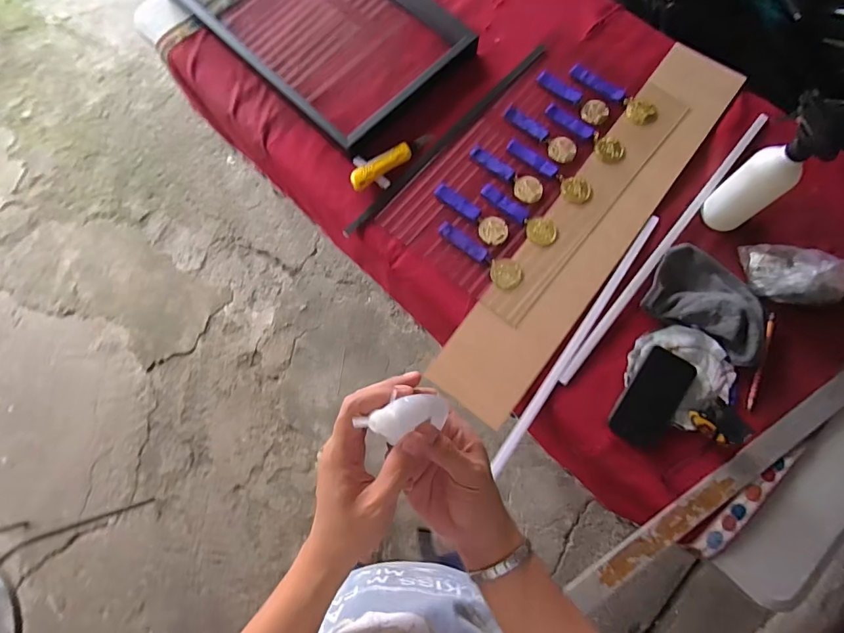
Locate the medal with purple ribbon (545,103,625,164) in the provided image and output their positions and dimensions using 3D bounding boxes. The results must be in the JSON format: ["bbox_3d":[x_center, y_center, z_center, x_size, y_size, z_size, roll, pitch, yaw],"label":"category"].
[{"bbox_3d":[0.293,-0.334,0.807,0.162,0.007,0.047,41,78,11],"label":"medal with purple ribbon"}]

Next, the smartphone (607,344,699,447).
[{"bbox_3d":[0.351,0.122,0.683,0.072,0.007,0.151,34,83,15],"label":"smartphone"}]

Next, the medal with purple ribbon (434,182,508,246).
[{"bbox_3d":[0.086,-0.185,0.781,0.051,0.017,0.156,-39,77,-10],"label":"medal with purple ribbon"}]

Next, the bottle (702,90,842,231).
[{"bbox_3d":[0.502,-0.208,0.656,0.067,0.221,0.063,30,78,8],"label":"bottle"}]

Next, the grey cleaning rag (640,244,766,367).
[{"bbox_3d":[0.458,-0.028,0.708,0.179,0.040,0.139,36,78,10],"label":"grey cleaning rag"}]

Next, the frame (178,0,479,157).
[{"bbox_3d":[-0.207,-0.617,0.887,0.599,0.054,0.371,43,79,12],"label":"frame"}]

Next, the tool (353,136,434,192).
[{"bbox_3d":[-0.055,-0.281,0.803,0.172,0.024,0.036,-37,77,-9],"label":"tool"}]

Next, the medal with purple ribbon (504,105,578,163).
[{"bbox_3d":[0.213,-0.335,0.808,0.151,0.015,0.049,40,78,11],"label":"medal with purple ribbon"}]

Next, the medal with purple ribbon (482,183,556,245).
[{"bbox_3d":[0.167,-0.179,0.770,0.043,0.007,0.152,-43,78,-11],"label":"medal with purple ribbon"}]

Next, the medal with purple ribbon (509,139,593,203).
[{"bbox_3d":[0.226,-0.263,0.793,0.053,0.008,0.171,-43,78,-11],"label":"medal with purple ribbon"}]

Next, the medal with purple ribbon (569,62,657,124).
[{"bbox_3d":[0.354,-0.415,0.829,0.054,0.008,0.177,-43,78,-11],"label":"medal with purple ribbon"}]

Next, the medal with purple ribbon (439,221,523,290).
[{"bbox_3d":[0.097,-0.108,0.755,0.163,0.009,0.051,40,78,11],"label":"medal with purple ribbon"}]

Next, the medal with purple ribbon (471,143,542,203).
[{"bbox_3d":[0.149,-0.259,0.795,0.047,0.011,0.154,-43,78,-11],"label":"medal with purple ribbon"}]

